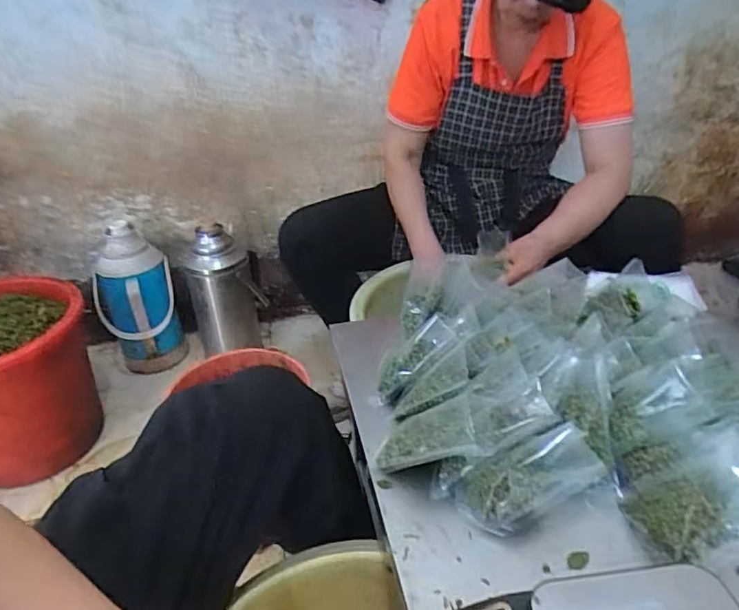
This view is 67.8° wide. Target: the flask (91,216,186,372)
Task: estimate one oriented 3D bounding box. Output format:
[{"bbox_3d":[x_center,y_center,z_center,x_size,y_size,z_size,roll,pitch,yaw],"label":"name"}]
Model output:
[{"bbox_3d":[-0.557,0.008,1.332,0.174,0.351,0.140,-17,34,-19],"label":"flask"}]

